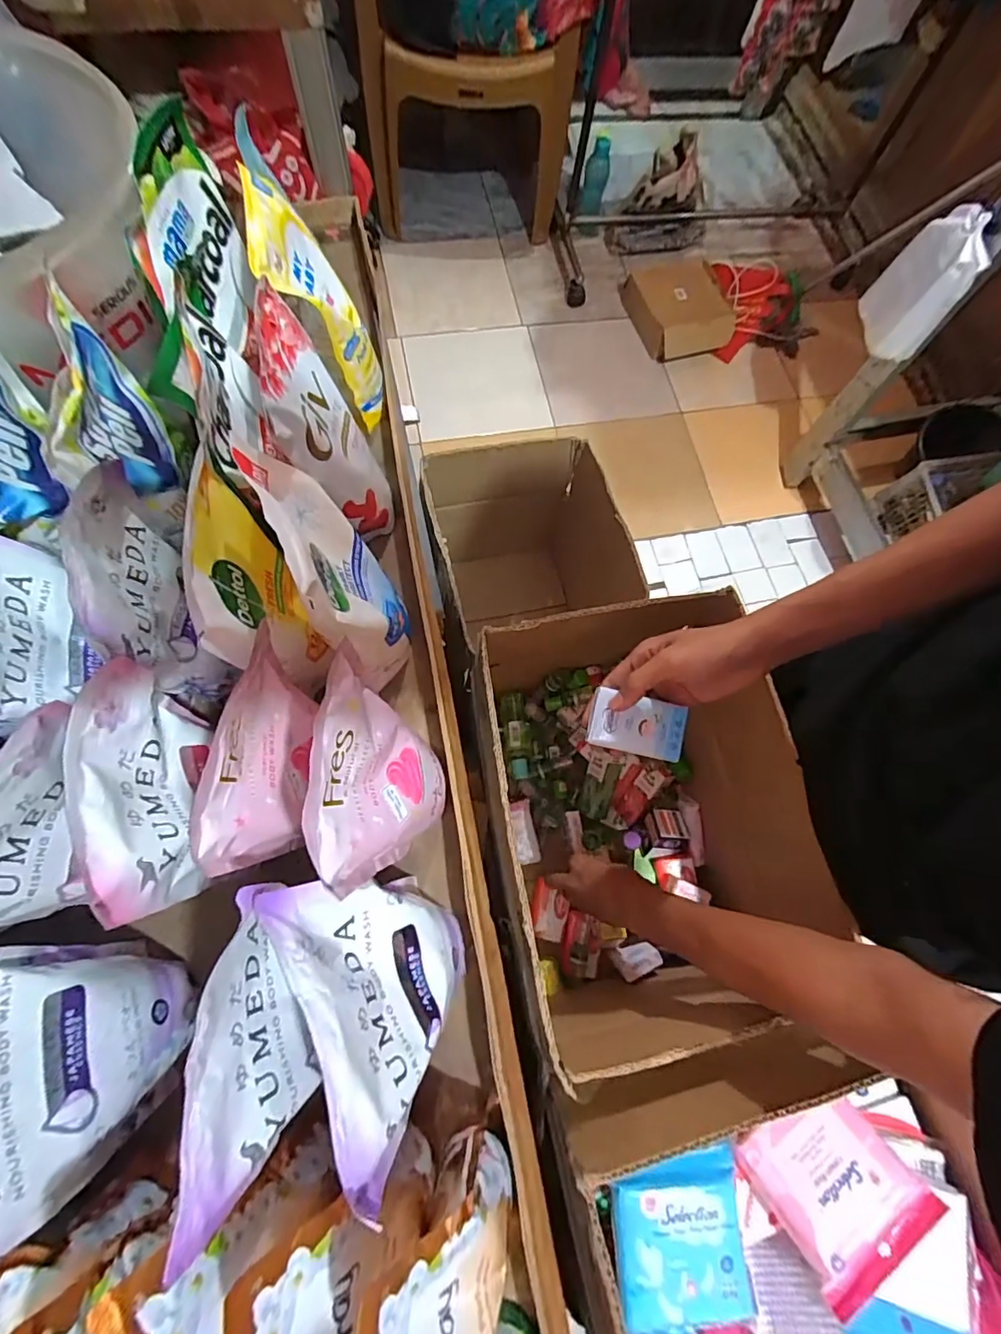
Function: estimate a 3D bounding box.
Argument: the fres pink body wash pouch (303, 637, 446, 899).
[{"bbox_3d":[-0.071,0.068,0.336,0.054,0.144,0.123,3,74,-1],"label":"fres pink body wash pouch"}]

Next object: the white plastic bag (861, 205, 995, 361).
[{"bbox_3d":[0.828,-0.751,1.047,0.150,0.221,0.140,36,76,8],"label":"white plastic bag"}]

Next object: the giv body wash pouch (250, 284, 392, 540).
[{"bbox_3d":[-0.138,-0.188,0.431,0.065,0.166,0.124,-17,75,-6],"label":"giv body wash pouch"}]

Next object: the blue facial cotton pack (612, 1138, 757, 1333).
[{"bbox_3d":[0.128,0.402,0.373,0.093,0.023,0.088,-2,74,-2],"label":"blue facial cotton pack"}]

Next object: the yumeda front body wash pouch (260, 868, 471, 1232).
[{"bbox_3d":[-0.061,0.172,0.305,0.054,0.184,0.127,-27,77,-9],"label":"yumeda front body wash pouch"}]

